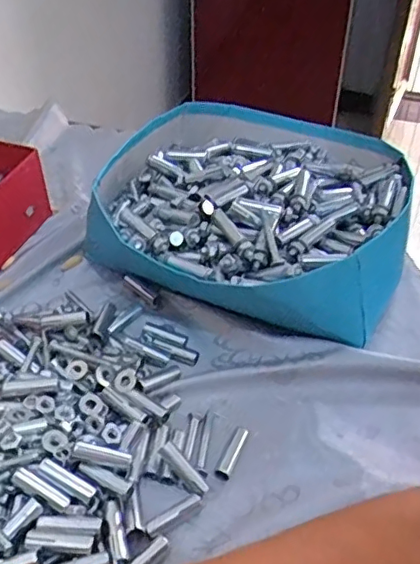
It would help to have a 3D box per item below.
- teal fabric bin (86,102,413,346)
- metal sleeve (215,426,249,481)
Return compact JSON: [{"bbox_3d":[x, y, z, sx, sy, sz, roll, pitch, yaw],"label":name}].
[{"bbox_3d":[0.039,-0.067,0.562,0.267,0.091,0.270,13,42,12],"label":"teal fabric bin"},{"bbox_3d":[0.015,0.120,0.410,0.012,0.011,0.039,16,43,16],"label":"metal sleeve"}]

